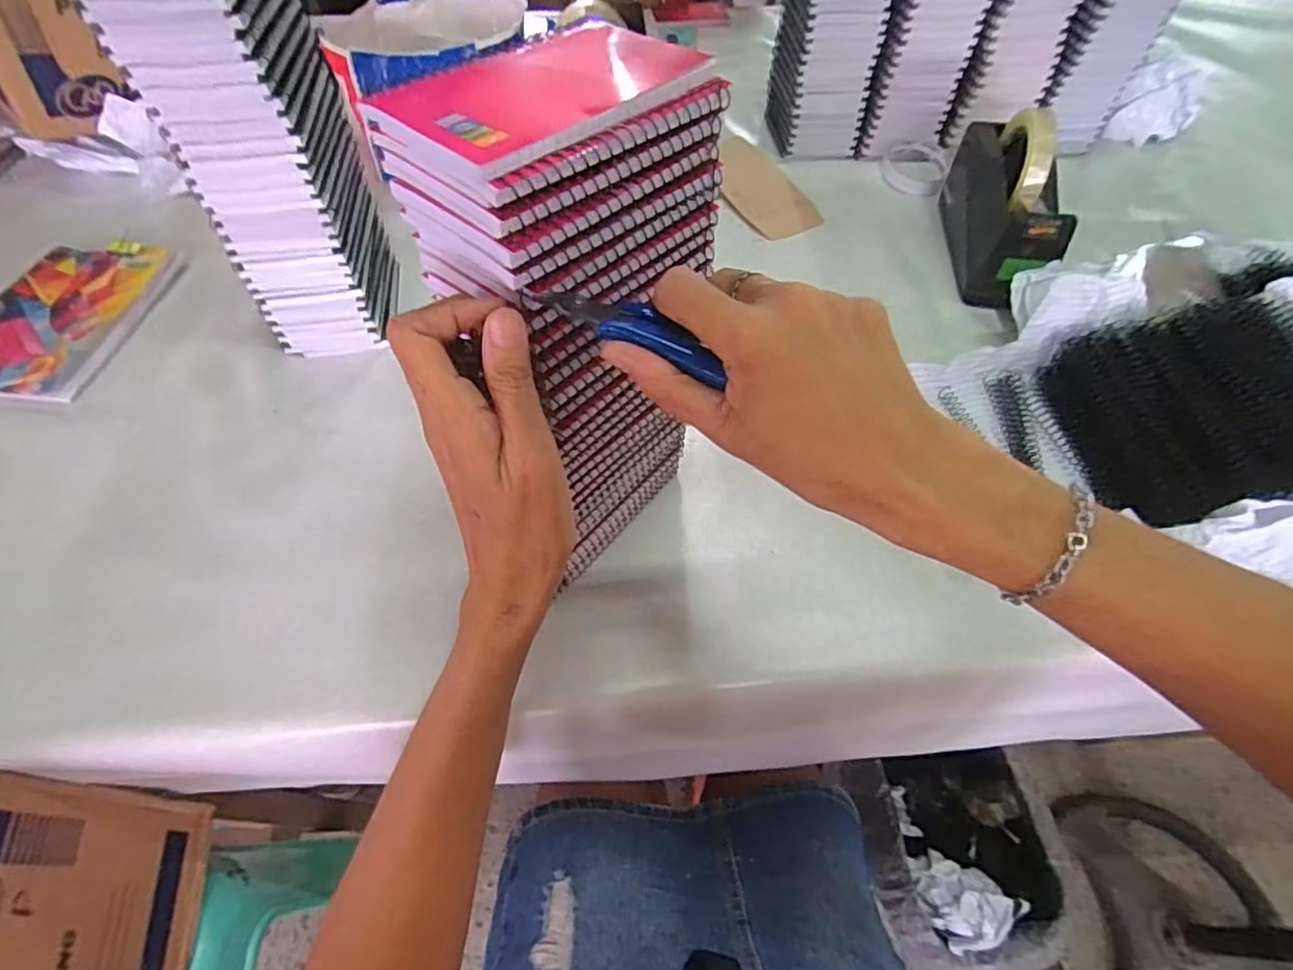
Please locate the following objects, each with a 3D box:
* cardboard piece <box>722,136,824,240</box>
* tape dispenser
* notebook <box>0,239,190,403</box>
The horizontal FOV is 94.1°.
[{"bbox_3d":[0.129,-0.364,0.729,0.087,0.009,0.195,-21,63,-9],"label":"cardboard piece"},{"bbox_3d":[0.359,-0.281,0.602,0.066,0.120,0.227,2,57,1],"label":"tape dispenser"},{"bbox_3d":[-0.564,-0.165,0.577,0.144,0.012,0.202,7,57,1],"label":"notebook"}]

